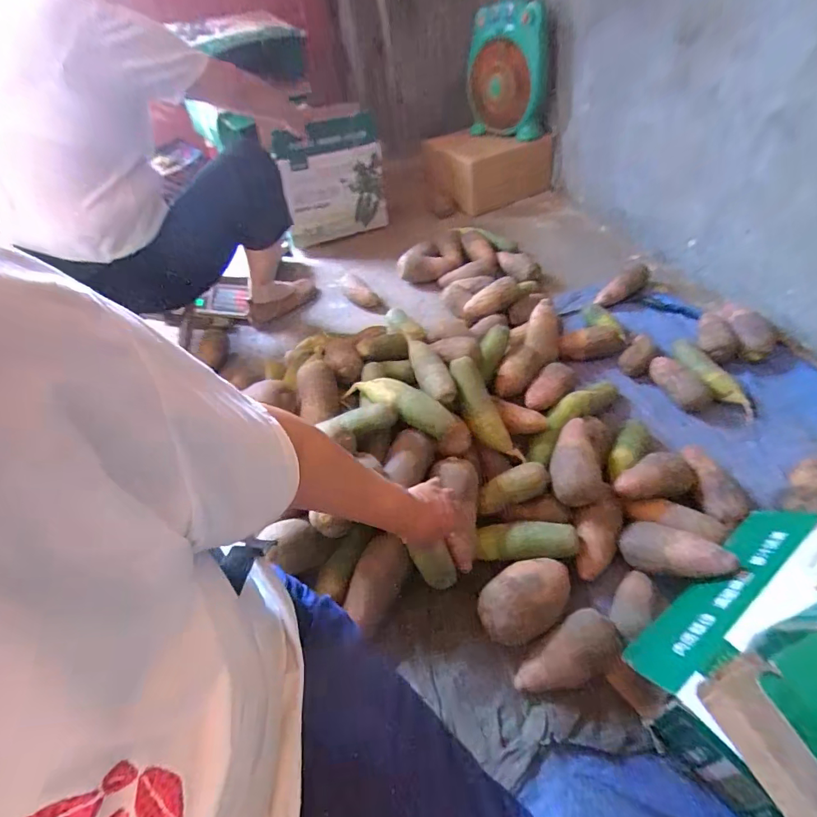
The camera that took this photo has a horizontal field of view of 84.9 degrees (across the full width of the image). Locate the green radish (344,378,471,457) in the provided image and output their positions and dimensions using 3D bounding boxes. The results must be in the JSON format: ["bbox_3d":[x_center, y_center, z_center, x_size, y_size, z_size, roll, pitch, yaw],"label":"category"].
[{"bbox_3d":[0.000,0.005,0.776,0.233,0.079,0.068,31,56,7],"label":"green radish"}]

